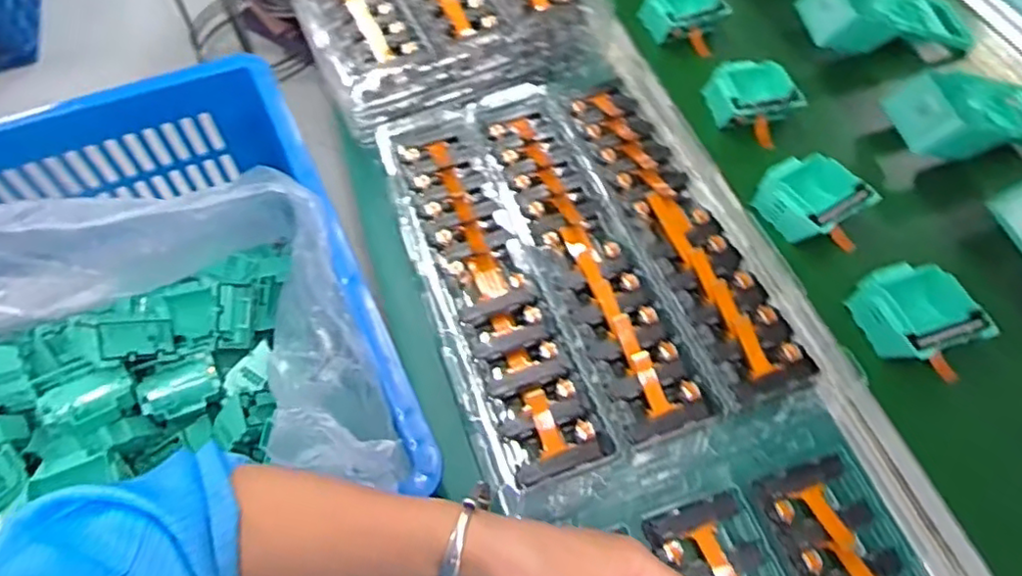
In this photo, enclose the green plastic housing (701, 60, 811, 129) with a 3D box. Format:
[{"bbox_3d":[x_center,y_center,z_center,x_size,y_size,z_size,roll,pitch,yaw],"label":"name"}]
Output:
[{"bbox_3d":[0.241,-0.199,0.651,0.081,0.042,0.081,-11,59,-6],"label":"green plastic housing"}]

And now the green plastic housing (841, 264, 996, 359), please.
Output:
[{"bbox_3d":[0.326,0.024,0.515,0.077,0.045,0.083,-17,60,-10],"label":"green plastic housing"}]

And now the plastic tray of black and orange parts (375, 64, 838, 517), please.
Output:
[{"bbox_3d":[0.048,-0.032,0.524,0.253,0.025,0.375,-20,61,-11],"label":"plastic tray of black and orange parts"}]

